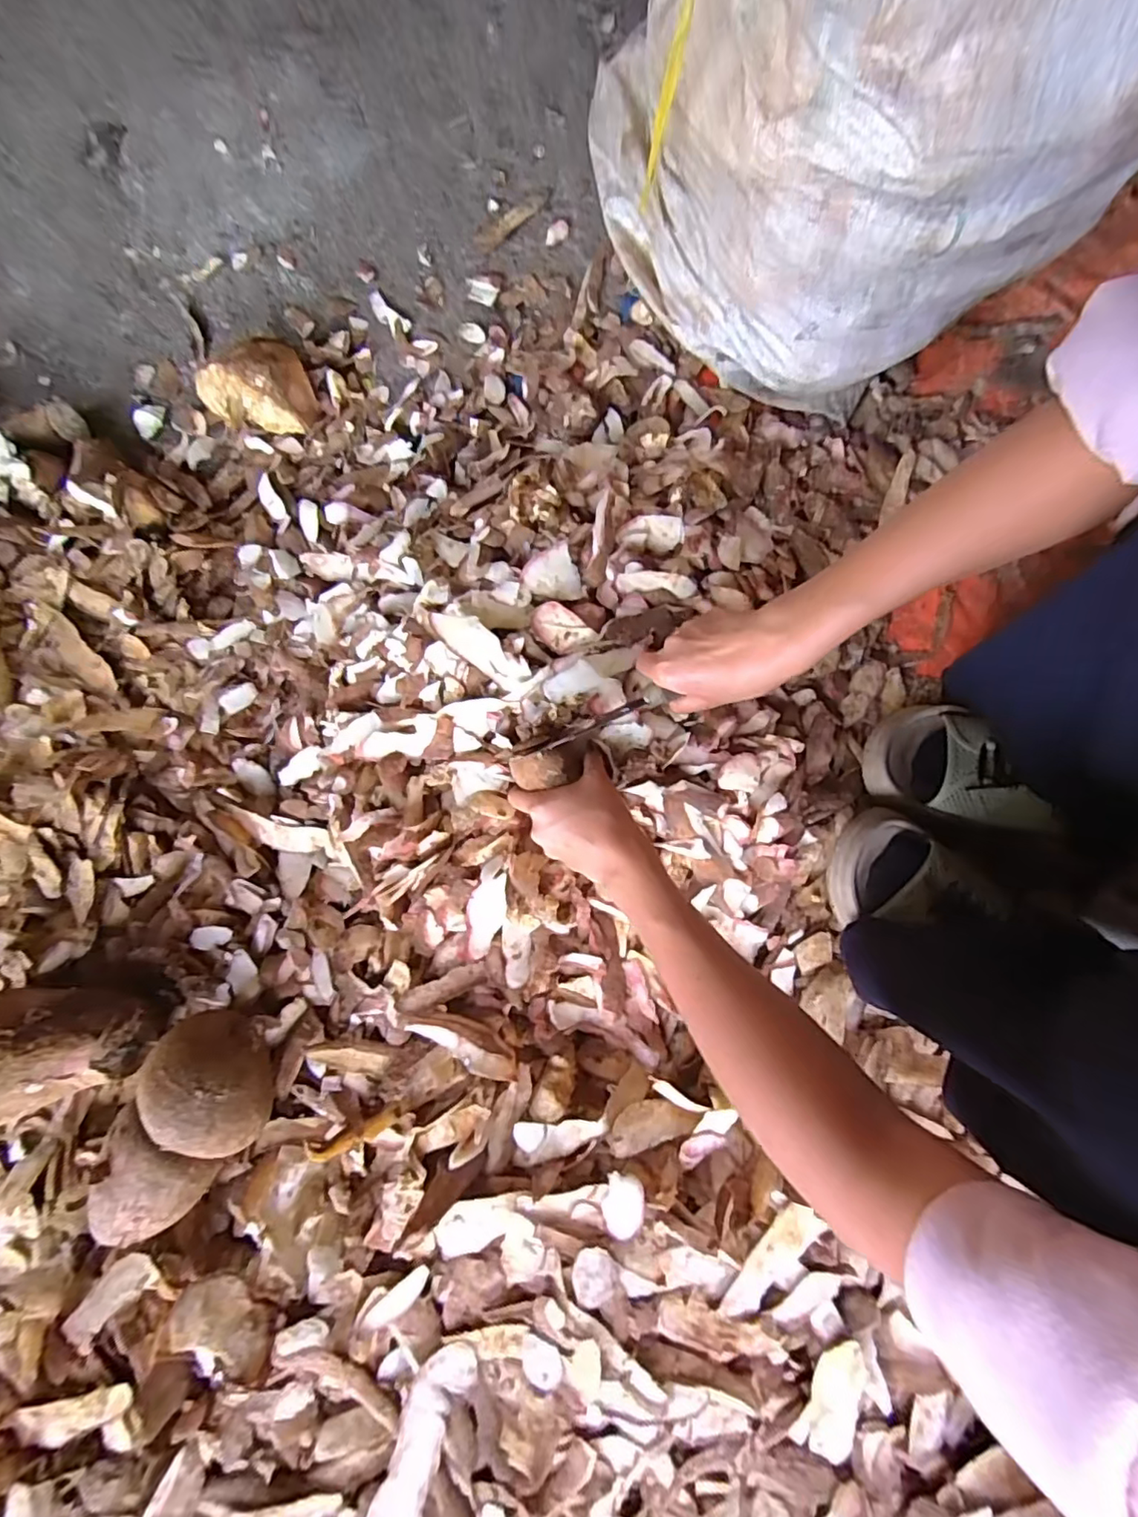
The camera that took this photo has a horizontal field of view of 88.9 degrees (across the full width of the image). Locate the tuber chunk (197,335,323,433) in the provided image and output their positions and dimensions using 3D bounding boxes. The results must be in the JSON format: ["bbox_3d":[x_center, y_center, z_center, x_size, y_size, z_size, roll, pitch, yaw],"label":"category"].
[{"bbox_3d":[-0.302,-0.357,0.568,0.097,0.068,0.062,-31,82,0],"label":"tuber chunk"}]

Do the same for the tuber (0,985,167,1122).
[{"bbox_3d":[-0.364,0.208,0.409,0.125,0.060,0.078,1,95,-34],"label":"tuber"}]

